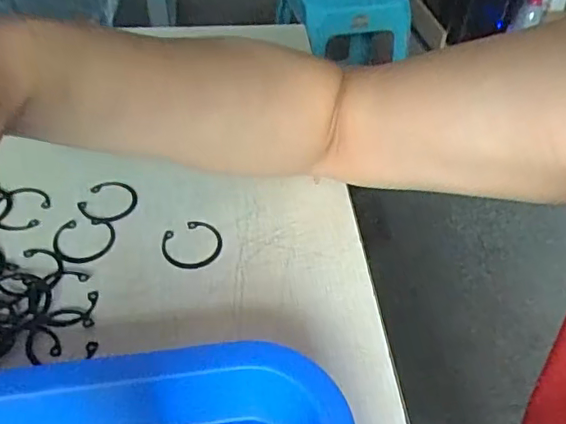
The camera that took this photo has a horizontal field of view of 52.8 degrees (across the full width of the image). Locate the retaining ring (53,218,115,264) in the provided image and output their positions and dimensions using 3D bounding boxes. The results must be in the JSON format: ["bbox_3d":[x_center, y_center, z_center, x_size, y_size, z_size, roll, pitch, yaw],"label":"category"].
[{"bbox_3d":[-0.121,0.017,0.345,0.035,0.004,0.033,2,47,-3],"label":"retaining ring"}]

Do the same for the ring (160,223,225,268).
[{"bbox_3d":[-0.055,0.019,0.346,0.037,0.004,0.033,-23,53,-24],"label":"ring"}]

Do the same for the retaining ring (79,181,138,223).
[{"bbox_3d":[-0.111,-0.007,0.366,0.034,0.004,0.034,0,51,0],"label":"retaining ring"}]

